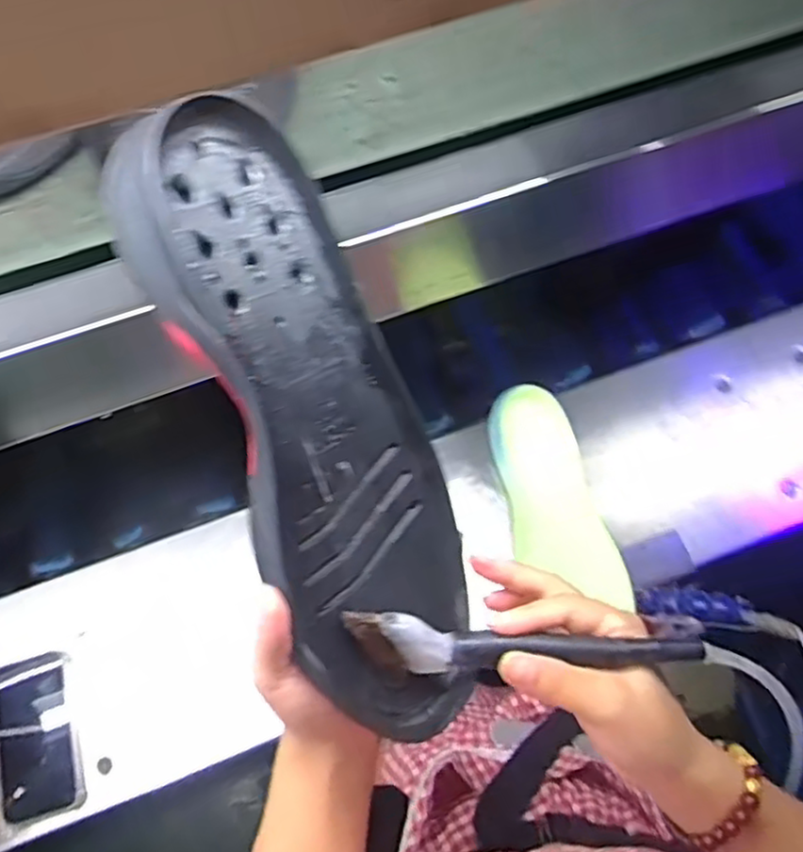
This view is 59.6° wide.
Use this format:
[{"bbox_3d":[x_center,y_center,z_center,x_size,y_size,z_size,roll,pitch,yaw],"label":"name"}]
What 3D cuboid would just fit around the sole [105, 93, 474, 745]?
[{"bbox_3d":[-0.040,0.005,0.350,0.114,0.044,0.315,-31,107,-36],"label":"sole"}]

